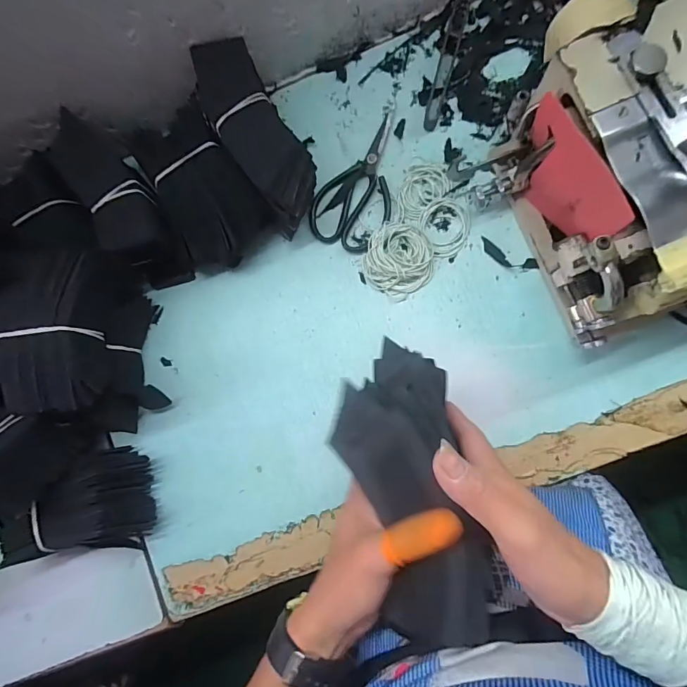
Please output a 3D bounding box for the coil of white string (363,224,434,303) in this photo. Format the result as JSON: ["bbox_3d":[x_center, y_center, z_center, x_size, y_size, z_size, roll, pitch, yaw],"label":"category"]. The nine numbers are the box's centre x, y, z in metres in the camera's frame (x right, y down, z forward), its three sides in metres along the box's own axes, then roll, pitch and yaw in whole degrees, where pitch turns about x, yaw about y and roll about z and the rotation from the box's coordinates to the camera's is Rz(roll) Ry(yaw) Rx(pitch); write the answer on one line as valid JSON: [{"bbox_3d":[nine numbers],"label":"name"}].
[{"bbox_3d":[0.062,-0.095,0.462,0.076,0.022,0.078,0,86,7],"label":"coil of white string"}]

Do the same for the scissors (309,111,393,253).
[{"bbox_3d":[0.029,-0.181,0.477,0.083,0.009,0.161,38,91,8],"label":"scissors"}]

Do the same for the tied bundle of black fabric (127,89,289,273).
[{"bbox_3d":[-0.159,-0.171,0.466,0.112,0.069,0.184,-37,83,3],"label":"tied bundle of black fabric"}]

